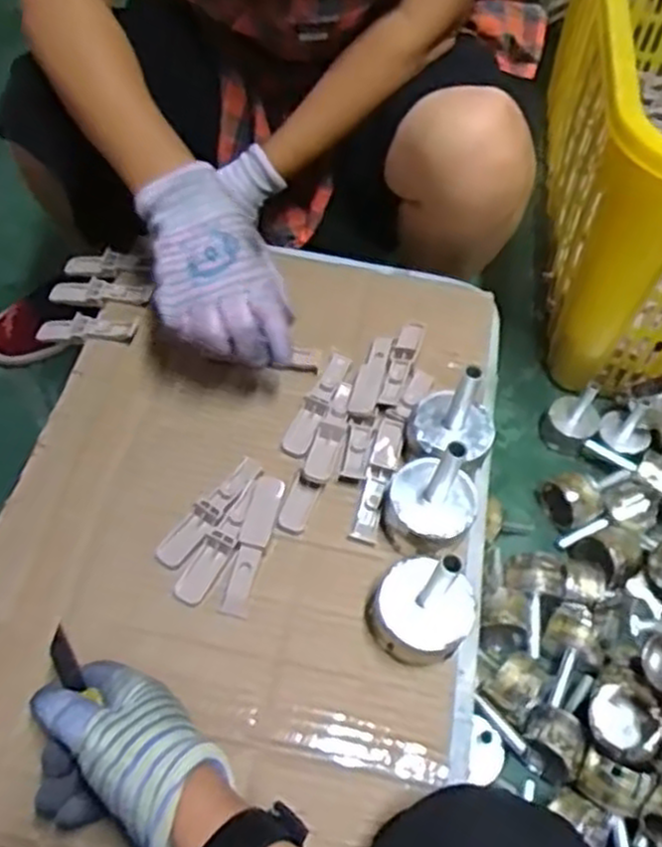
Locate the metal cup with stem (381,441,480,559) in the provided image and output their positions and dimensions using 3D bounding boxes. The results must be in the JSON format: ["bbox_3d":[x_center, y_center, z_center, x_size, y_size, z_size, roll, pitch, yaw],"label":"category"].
[{"bbox_3d":[0.070,0.049,0.517,0.061,0.099,0.056,2,57,-3],"label":"metal cup with stem"}]

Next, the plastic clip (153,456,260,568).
[{"bbox_3d":[-0.087,0.063,0.547,0.022,0.009,0.097,32,60,16],"label":"plastic clip"}]

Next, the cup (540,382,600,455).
[{"bbox_3d":[0.302,-0.009,0.943,0.063,0.095,0.055,39,62,19],"label":"cup"}]

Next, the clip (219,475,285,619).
[{"bbox_3d":[-0.054,0.084,0.533,0.021,0.008,0.103,13,57,4],"label":"clip"}]

